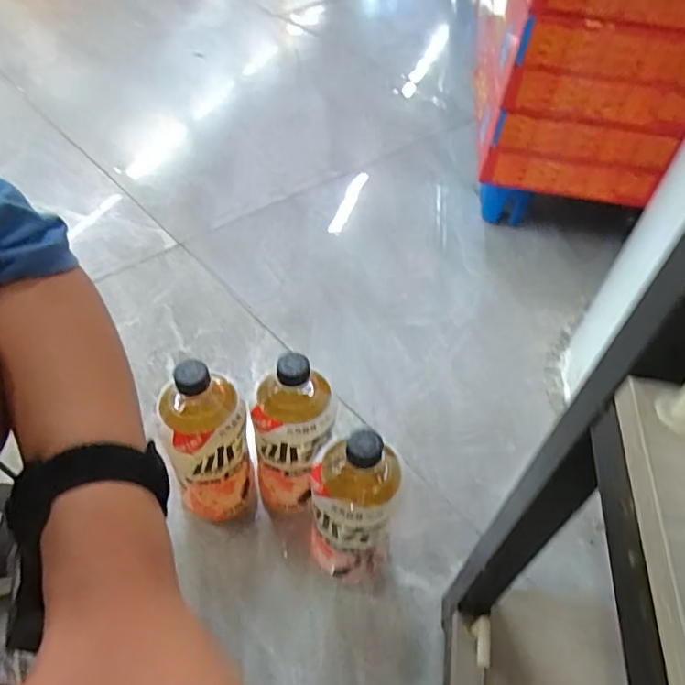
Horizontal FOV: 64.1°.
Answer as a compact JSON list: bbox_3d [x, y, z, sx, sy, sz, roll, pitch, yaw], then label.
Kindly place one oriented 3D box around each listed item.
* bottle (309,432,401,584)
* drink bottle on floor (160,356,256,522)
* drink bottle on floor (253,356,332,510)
[{"bbox_3d":[0.009,0.162,0.517,0.079,0.224,0.067,7,49,1],"label":"bottle"},{"bbox_3d":[-0.134,0.108,0.557,0.072,0.225,0.067,-11,52,-14],"label":"drink bottle on floor"},{"bbox_3d":[-0.051,0.103,0.564,0.073,0.225,0.066,2,50,-4],"label":"drink bottle on floor"}]

